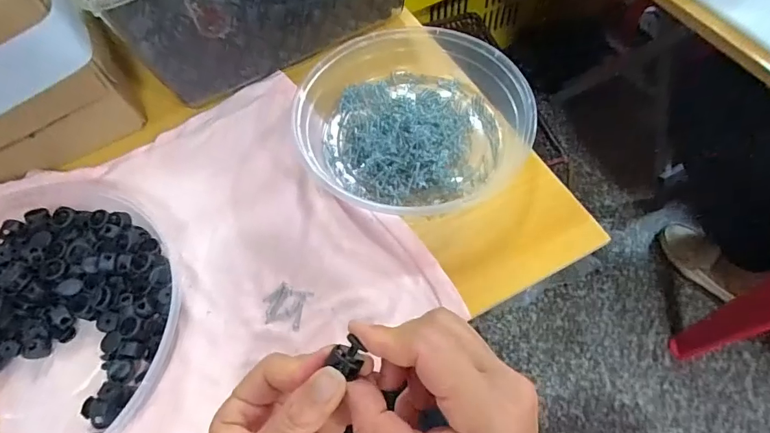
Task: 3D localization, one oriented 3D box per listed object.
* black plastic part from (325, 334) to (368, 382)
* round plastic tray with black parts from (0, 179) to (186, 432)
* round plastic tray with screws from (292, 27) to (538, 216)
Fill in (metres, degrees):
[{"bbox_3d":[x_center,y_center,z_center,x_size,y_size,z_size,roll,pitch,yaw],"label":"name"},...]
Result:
[{"bbox_3d":[-0.018,0.070,0.219,0.015,0.013,0.016,29,67,19],"label":"black plastic part"},{"bbox_3d":[-0.271,0.077,0.332,0.231,0.034,0.247,-2,61,3],"label":"round plastic tray with black parts"},{"bbox_3d":[0.023,-0.089,0.399,0.204,0.039,0.186,-7,61,0],"label":"round plastic tray with screws"}]

